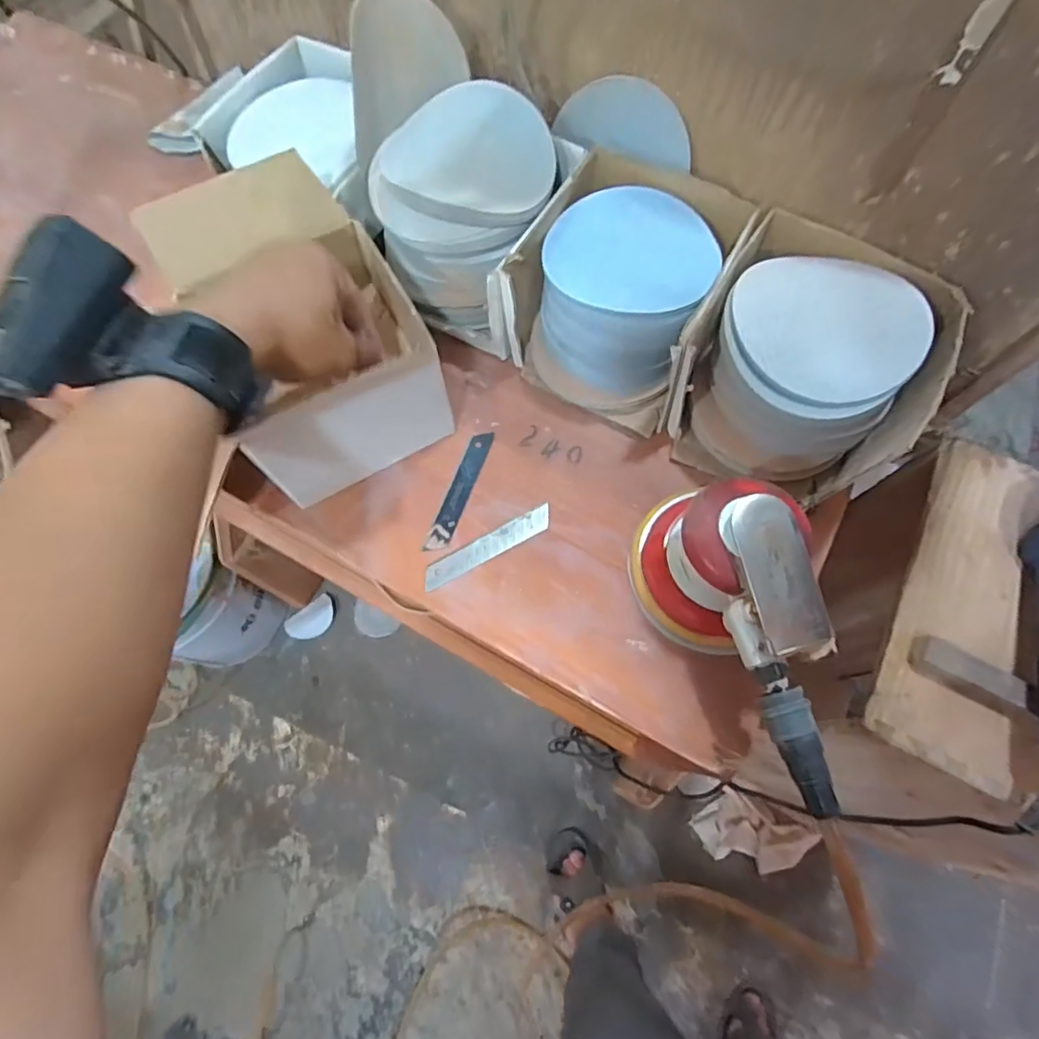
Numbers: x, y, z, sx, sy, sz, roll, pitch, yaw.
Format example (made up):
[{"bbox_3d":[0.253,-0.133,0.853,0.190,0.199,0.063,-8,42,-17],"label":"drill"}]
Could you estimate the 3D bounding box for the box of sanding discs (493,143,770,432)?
[{"bbox_3d":[0.074,-0.170,0.430,0.139,0.103,0.146,26,72,10],"label":"box of sanding discs"}]

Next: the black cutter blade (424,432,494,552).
[{"bbox_3d":[-0.044,-0.022,0.430,0.017,0.004,0.102,17,70,7],"label":"black cutter blade"}]

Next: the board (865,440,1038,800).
[{"bbox_3d":[0.513,0.117,0.501,0.336,0.035,0.312,27,72,10],"label":"board"}]

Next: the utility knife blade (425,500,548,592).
[{"bbox_3d":[-0.022,0.019,0.412,0.101,0.004,0.019,-29,71,-10],"label":"utility knife blade"}]

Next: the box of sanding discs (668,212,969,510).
[{"bbox_3d":[0.195,-0.103,0.401,0.141,0.098,0.142,27,72,11],"label":"box of sanding discs"}]

